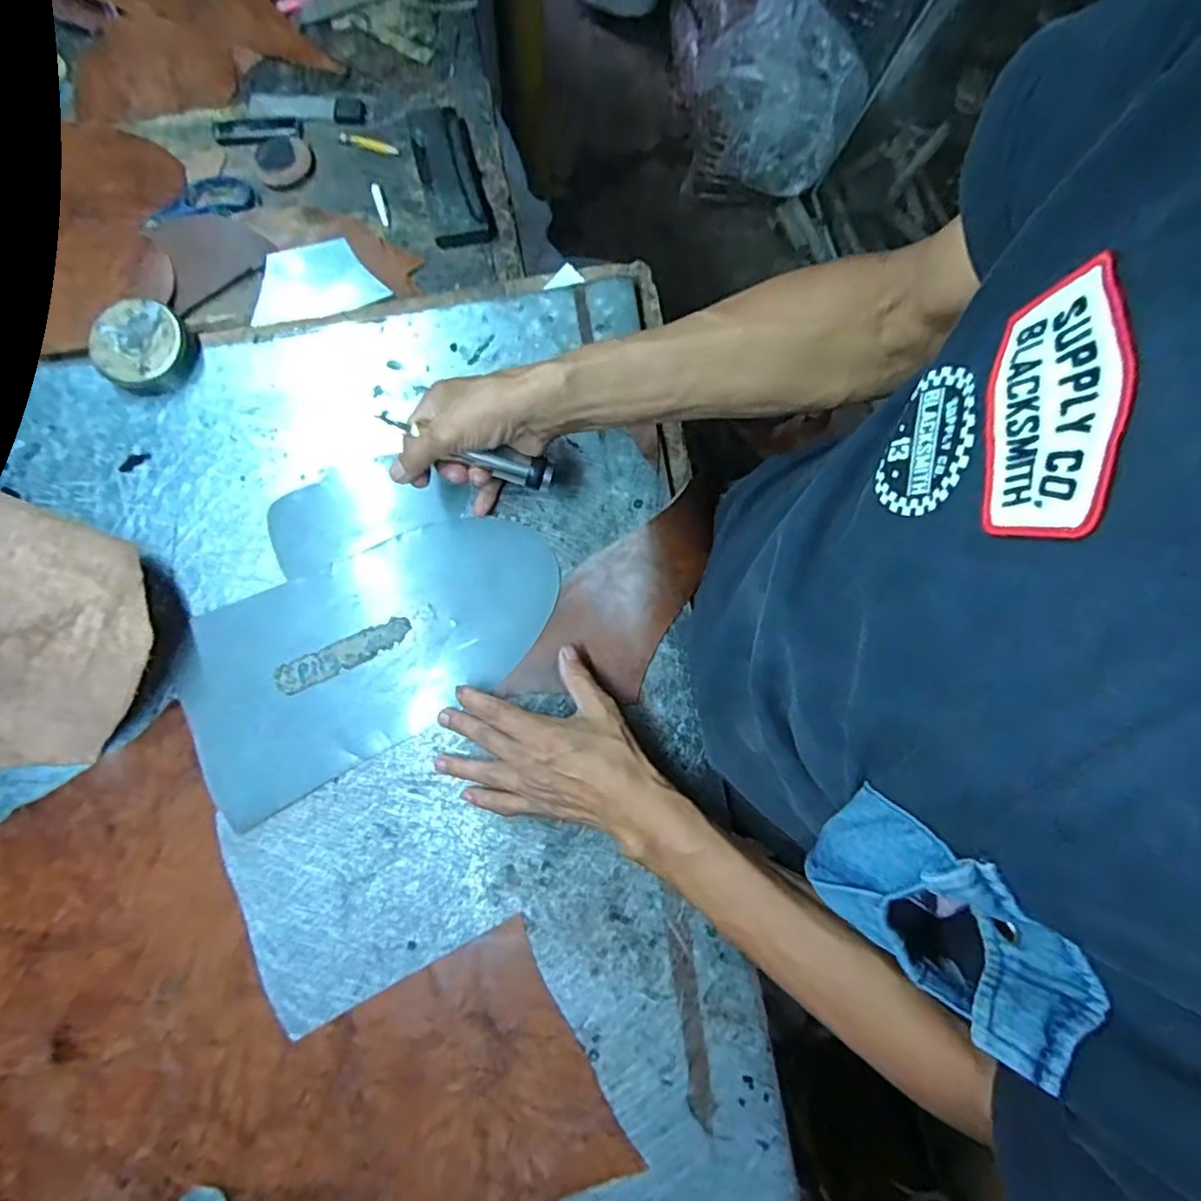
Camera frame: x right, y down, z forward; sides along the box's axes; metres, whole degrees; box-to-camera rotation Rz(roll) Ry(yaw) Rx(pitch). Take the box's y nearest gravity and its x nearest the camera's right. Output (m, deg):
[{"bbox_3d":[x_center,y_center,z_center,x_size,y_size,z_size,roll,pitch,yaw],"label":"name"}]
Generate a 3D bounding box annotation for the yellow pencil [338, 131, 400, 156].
[{"bbox_3d":[-0.227,-0.450,0.603,0.060,0.006,0.014,13,78,-2],"label":"yellow pencil"}]

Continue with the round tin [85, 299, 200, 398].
[{"bbox_3d":[-0.388,-0.215,0.525,0.068,0.032,0.075,43,79,4],"label":"round tin"}]

